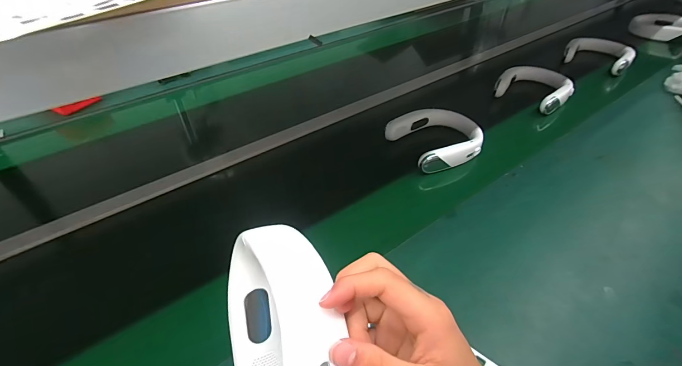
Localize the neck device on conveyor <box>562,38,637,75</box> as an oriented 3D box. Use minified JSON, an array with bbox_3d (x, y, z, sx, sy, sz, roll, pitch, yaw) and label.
[{"bbox_3d":[0.898,-0.456,1.195,0.208,0.067,0.180,25,50,26],"label":"neck device on conveyor"}]

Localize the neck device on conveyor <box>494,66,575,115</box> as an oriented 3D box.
[{"bbox_3d":[0.565,-0.278,1.008,0.192,0.048,0.194,23,49,25],"label":"neck device on conveyor"}]

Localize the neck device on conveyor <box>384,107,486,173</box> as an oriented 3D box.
[{"bbox_3d":[0.232,-0.113,0.825,0.205,0.044,0.186,-21,47,-18],"label":"neck device on conveyor"}]

